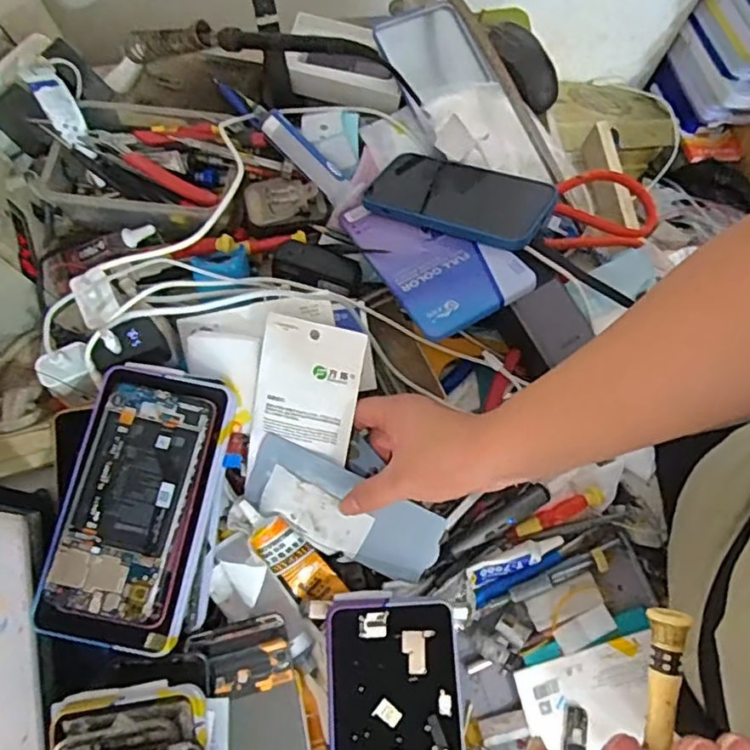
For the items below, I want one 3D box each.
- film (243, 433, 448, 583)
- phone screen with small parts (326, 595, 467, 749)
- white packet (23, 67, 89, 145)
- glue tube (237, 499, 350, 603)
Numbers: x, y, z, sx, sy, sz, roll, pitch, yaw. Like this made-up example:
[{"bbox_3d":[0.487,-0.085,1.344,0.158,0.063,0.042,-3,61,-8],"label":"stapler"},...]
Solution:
[{"bbox_3d":[-0.026,0.110,0.478,0.158,0.008,0.070,26,108,4],"label":"film"},{"bbox_3d":[0.016,0.265,0.441,0.100,0.017,0.187,-3,75,-2],"label":"phone screen with small parts"},{"bbox_3d":[-0.280,-0.238,0.531,0.027,0.064,0.018,-32,39,-9],"label":"white packet"},{"bbox_3d":[-0.070,0.144,0.483,0.104,0.019,0.034,45,78,-4],"label":"glue tube"}]

